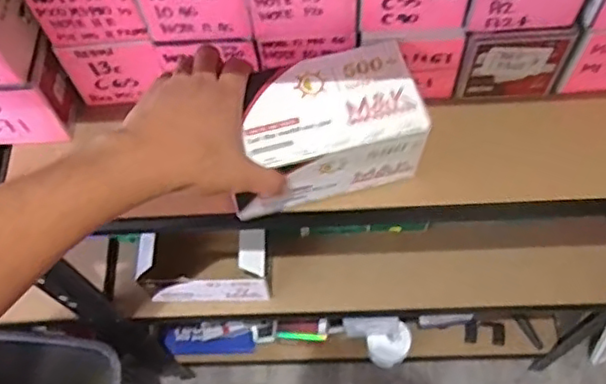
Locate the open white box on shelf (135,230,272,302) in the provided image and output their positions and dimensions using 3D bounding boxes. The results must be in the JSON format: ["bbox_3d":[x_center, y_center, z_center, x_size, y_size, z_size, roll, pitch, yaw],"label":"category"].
[{"bbox_3d":[-0.141,0.097,0.901,0.189,0.132,0.096,-1,64,1],"label":"open white box on shelf"}]

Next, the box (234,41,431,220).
[{"bbox_3d":[0.016,-0.056,0.576,0.161,0.093,0.098,-16,65,-7],"label":"box"}]

